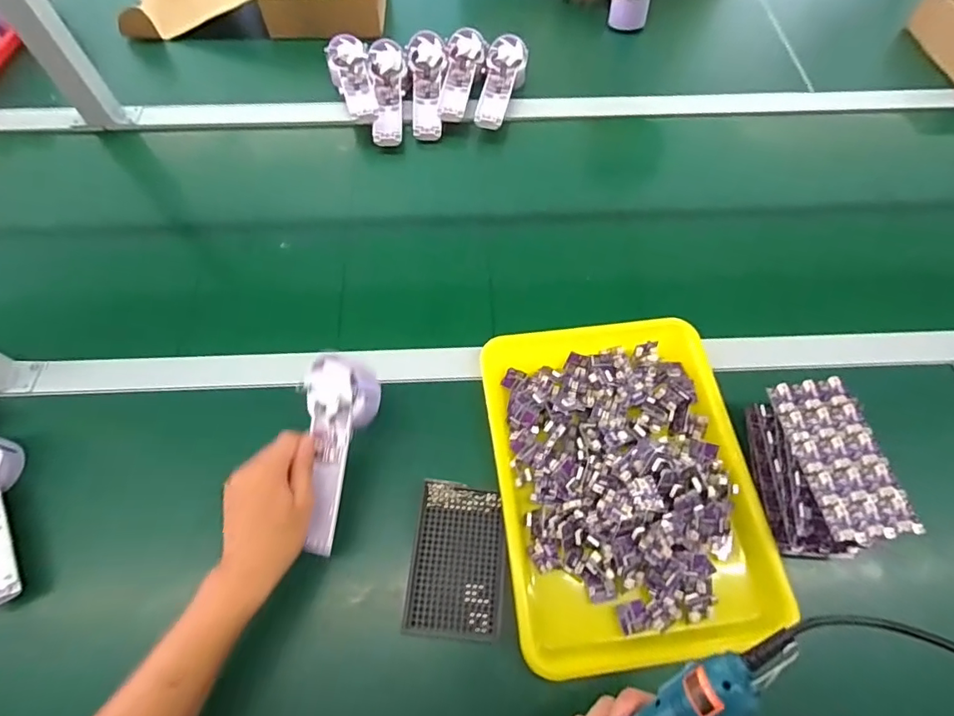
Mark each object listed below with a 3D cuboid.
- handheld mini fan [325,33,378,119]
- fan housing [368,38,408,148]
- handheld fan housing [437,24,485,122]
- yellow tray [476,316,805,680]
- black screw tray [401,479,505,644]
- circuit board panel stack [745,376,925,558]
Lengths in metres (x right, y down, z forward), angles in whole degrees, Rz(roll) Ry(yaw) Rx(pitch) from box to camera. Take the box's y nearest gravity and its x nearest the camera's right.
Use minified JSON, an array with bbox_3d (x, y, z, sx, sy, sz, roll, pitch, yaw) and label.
[{"bbox_3d":[-0.192,-0.426,0.767,0.060,0.028,0.166,-12,64,-6],"label":"handheld mini fan"},{"bbox_3d":[-0.135,-0.407,0.769,0.060,0.049,0.182,-5,64,-3],"label":"fan housing"},{"bbox_3d":[-0.023,-0.440,0.783,0.055,0.031,0.178,6,64,3],"label":"handheld fan housing"},{"bbox_3d":[0.147,0.118,0.524,0.255,0.054,0.344,-6,64,-3],"label":"yellow tray"},{"bbox_3d":[-0.017,0.194,0.490,0.087,0.010,0.137,5,64,3],"label":"black screw tray"},{"bbox_3d":[0.330,0.104,0.484,0.086,0.067,0.154,-1,64,-1],"label":"circuit board panel stack"}]

